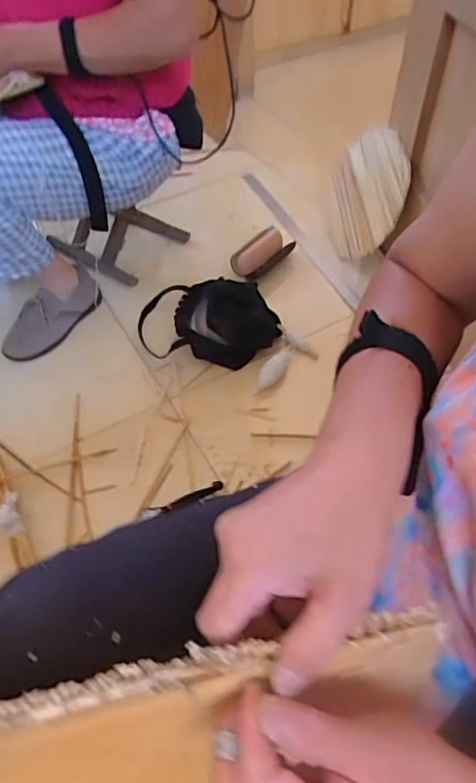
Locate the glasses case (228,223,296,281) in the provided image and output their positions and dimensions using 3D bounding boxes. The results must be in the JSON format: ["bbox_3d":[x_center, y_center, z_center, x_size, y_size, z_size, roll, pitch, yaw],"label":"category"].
[{"bbox_3d":[0.056,-0.302,1.176,0.064,0.060,0.154,36,61,24],"label":"glasses case"}]

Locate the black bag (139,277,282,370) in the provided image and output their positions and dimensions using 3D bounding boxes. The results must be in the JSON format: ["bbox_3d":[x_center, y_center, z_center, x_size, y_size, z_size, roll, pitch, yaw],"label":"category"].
[{"bbox_3d":[-0.059,-0.146,1.025,0.257,0.088,0.206,-17,55,-12],"label":"black bag"}]

